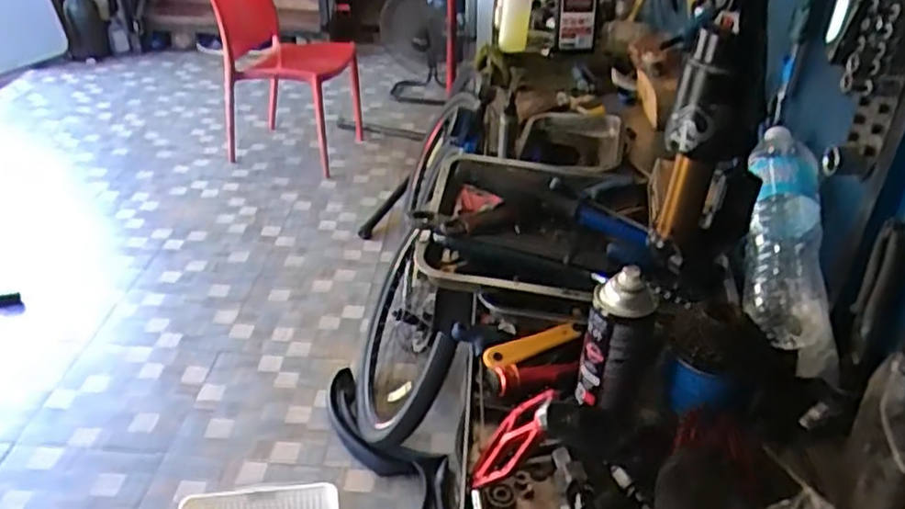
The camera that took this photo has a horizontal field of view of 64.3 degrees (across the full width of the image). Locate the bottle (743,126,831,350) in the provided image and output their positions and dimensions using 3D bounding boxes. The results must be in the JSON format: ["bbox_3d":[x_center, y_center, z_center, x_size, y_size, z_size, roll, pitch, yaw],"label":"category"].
[{"bbox_3d":[0.406,-0.032,0.883,0.099,0.070,0.307,10,59,13],"label":"bottle"}]

